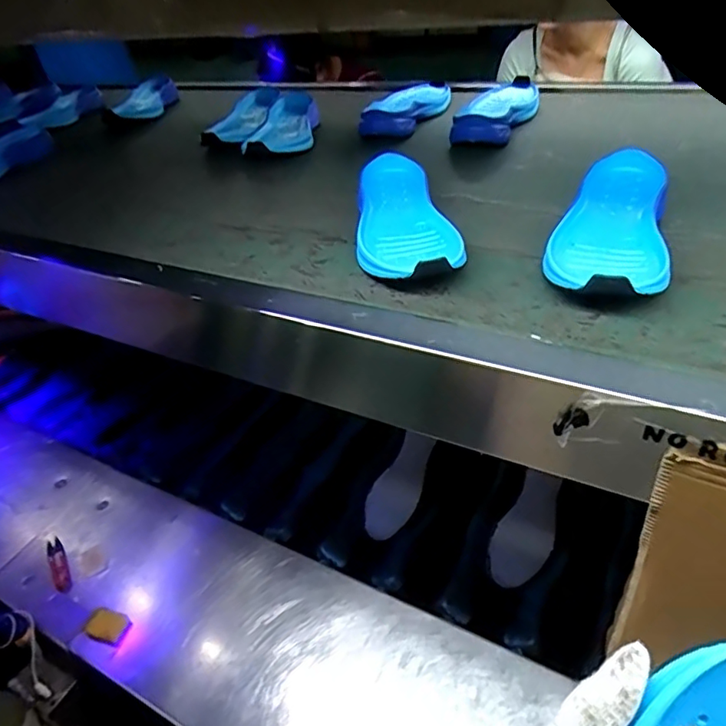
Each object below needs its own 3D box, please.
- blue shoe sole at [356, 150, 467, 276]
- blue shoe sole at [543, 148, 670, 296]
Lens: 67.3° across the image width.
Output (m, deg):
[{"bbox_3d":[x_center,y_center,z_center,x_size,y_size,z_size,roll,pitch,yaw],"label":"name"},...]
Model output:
[{"bbox_3d":[0.038,-0.147,0.541,0.090,0.037,0.229,-3,44,-5],"label":"blue shoe sole"},{"bbox_3d":[0.221,-0.125,0.479,0.091,0.038,0.235,14,47,22],"label":"blue shoe sole"}]

